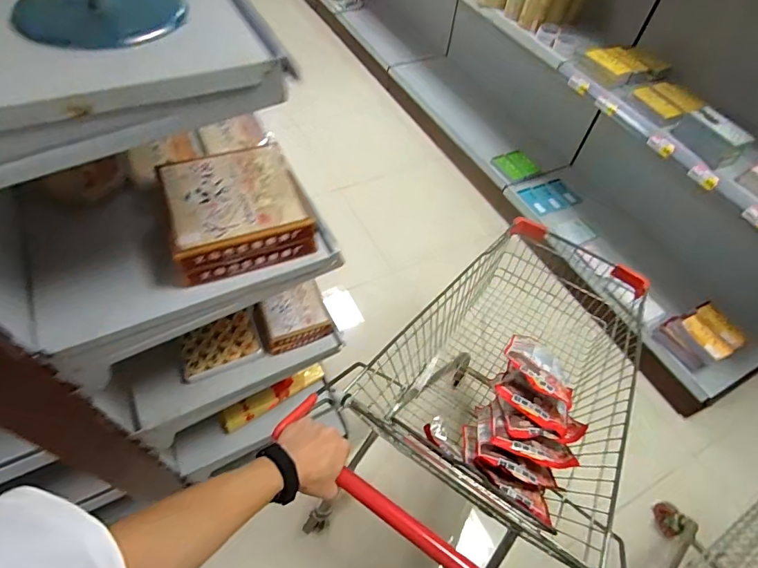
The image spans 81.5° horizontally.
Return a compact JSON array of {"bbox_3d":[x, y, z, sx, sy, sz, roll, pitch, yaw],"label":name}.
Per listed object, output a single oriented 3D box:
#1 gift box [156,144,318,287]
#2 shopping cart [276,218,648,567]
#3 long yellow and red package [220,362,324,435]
[{"bbox_3d":[-0.204,-0.111,0.630,0.177,0.066,0.181,-20,59,-11],"label":"gift box"},{"bbox_3d":[0.293,0.328,1.078,0.494,0.764,0.888,35,64,21],"label":"shopping cart"},{"bbox_3d":[-0.260,0.275,1.086,0.265,0.046,0.045,-30,61,-17],"label":"long yellow and red package"}]

